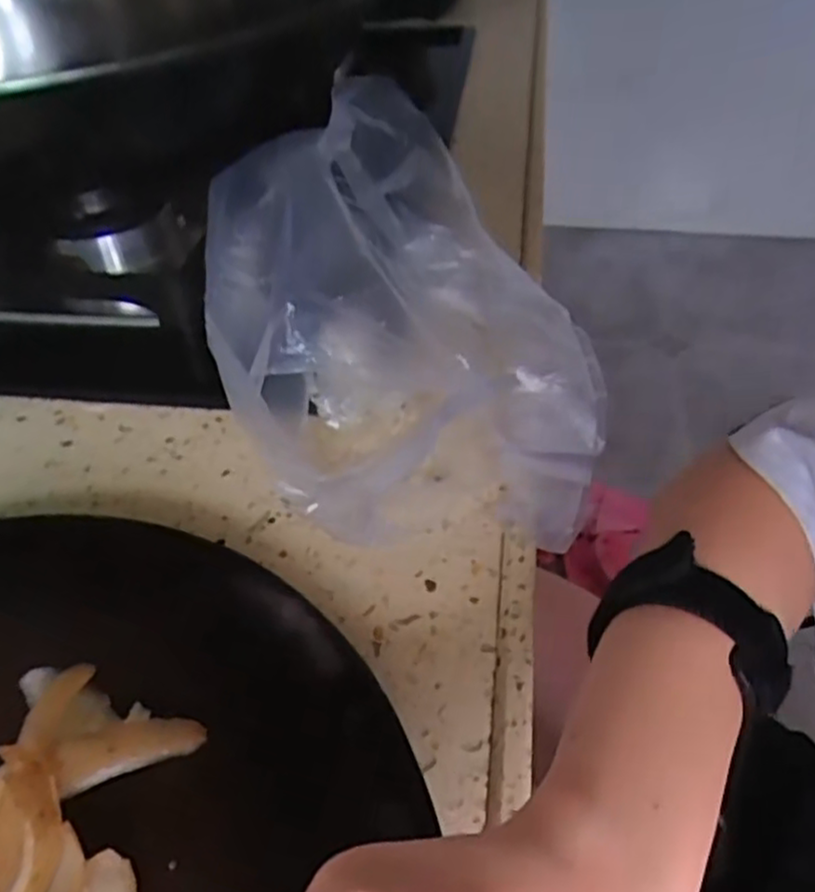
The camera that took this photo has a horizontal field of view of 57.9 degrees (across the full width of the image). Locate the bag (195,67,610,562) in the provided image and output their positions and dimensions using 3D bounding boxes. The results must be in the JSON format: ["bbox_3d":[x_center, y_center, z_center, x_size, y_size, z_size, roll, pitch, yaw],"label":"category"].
[{"bbox_3d":[-0.001,-0.059,0.346,0.181,0.160,0.147,1,44,6],"label":"bag"}]

